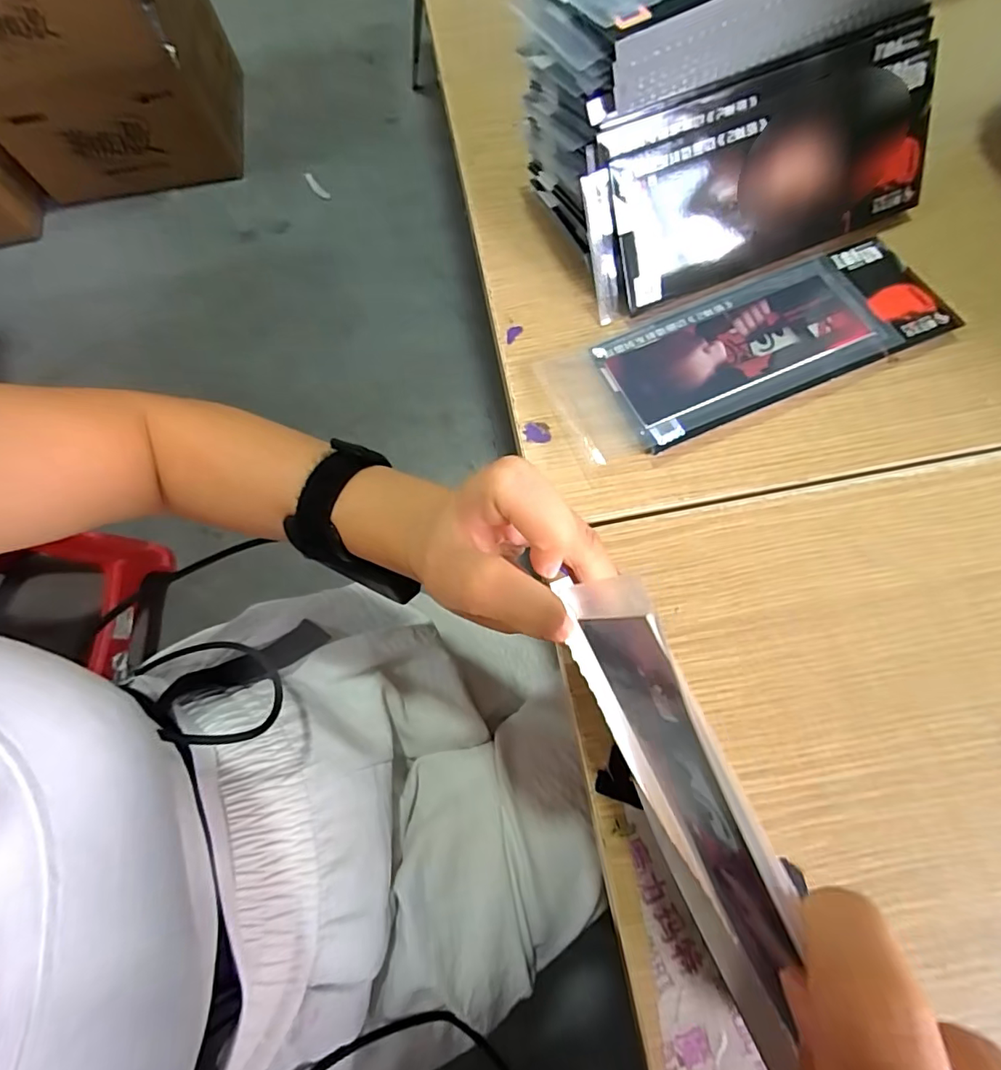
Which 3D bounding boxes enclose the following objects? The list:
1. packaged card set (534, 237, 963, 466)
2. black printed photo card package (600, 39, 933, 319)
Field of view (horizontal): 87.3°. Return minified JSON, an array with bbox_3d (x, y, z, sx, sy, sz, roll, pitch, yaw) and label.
[{"bbox_3d":[0.138,-0.105,0.294,0.214,0.012,0.074,-23,74,-5],"label":"packaged card set"},{"bbox_3d":[0.151,-0.191,0.290,0.186,0.075,0.009,-23,34,-4],"label":"black printed photo card package"}]

